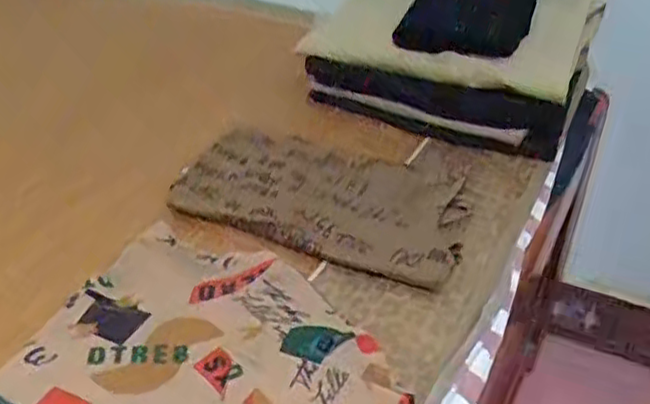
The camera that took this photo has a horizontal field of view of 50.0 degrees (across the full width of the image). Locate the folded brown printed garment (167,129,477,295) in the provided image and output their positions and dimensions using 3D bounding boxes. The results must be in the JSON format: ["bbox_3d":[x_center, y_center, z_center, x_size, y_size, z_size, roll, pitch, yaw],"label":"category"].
[{"bbox_3d":[0.002,-0.004,0.626,0.250,0.026,0.148,13,36,17],"label":"folded brown printed garment"}]

